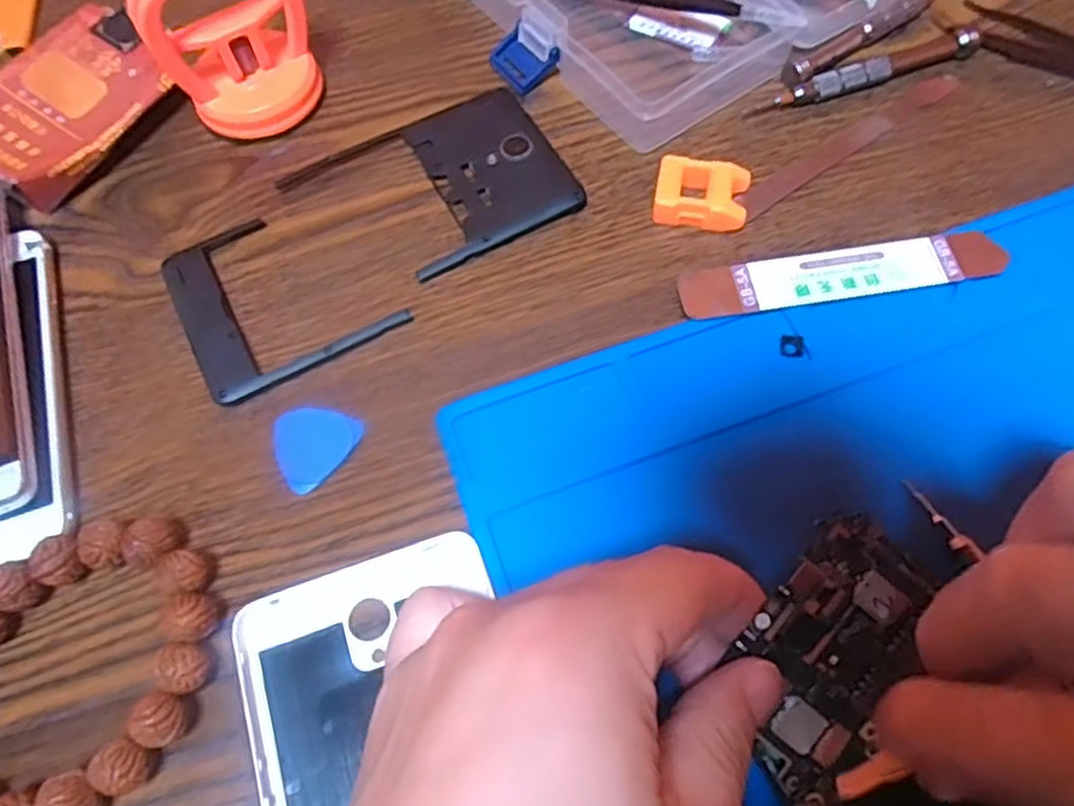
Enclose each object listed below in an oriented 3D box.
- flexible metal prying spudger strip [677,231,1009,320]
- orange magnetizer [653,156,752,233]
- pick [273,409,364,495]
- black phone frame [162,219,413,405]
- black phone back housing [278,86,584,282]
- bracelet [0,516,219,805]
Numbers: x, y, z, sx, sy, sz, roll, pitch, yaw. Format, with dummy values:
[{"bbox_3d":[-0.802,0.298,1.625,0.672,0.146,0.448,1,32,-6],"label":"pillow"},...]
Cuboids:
[{"bbox_3d":[0.110,-0.046,0.266,0.116,0.006,0.020,-8,64,-1],"label":"flexible metal prying spudger strip"},{"bbox_3d":[0.063,-0.079,0.281,0.034,0.013,0.025,8,65,6],"label":"orange magnetizer"},{"bbox_3d":[-0.077,0.012,0.249,0.027,0.004,0.029,40,72,19],"label":"pick"},{"bbox_3d":[-0.098,-0.042,0.276,0.070,0.005,0.075,-30,67,-11],"label":"black phone frame"},{"bbox_3d":[-0.040,-0.087,0.294,0.098,0.006,0.075,-26,66,-10],"label":"black phone back housing"},{"bbox_3d":[-0.134,0.078,0.214,0.076,0.016,0.085,0,64,2],"label":"bracelet"}]

